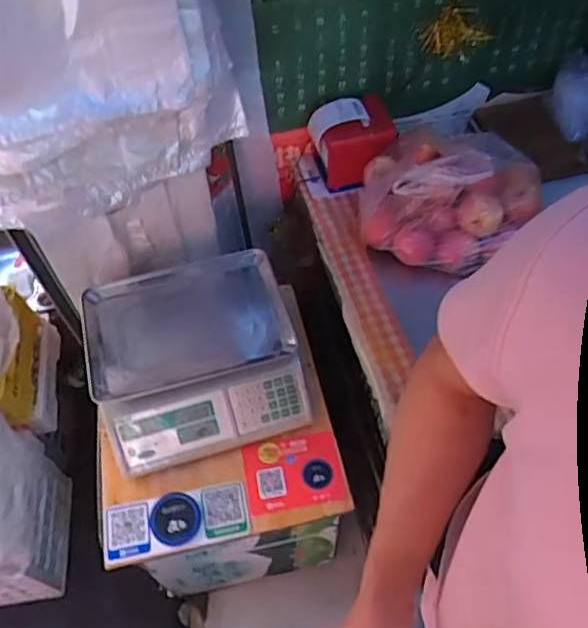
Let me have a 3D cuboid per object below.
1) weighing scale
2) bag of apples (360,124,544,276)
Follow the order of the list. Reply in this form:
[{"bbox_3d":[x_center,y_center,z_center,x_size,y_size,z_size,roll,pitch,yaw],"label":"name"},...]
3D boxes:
[{"bbox_3d":[-0.164,0.066,0.992,0.332,0.106,0.307,-15,57,-9],"label":"weighing scale"},{"bbox_3d":[0.253,-0.206,0.934,0.273,0.162,0.211,12,57,9],"label":"bag of apples"}]

